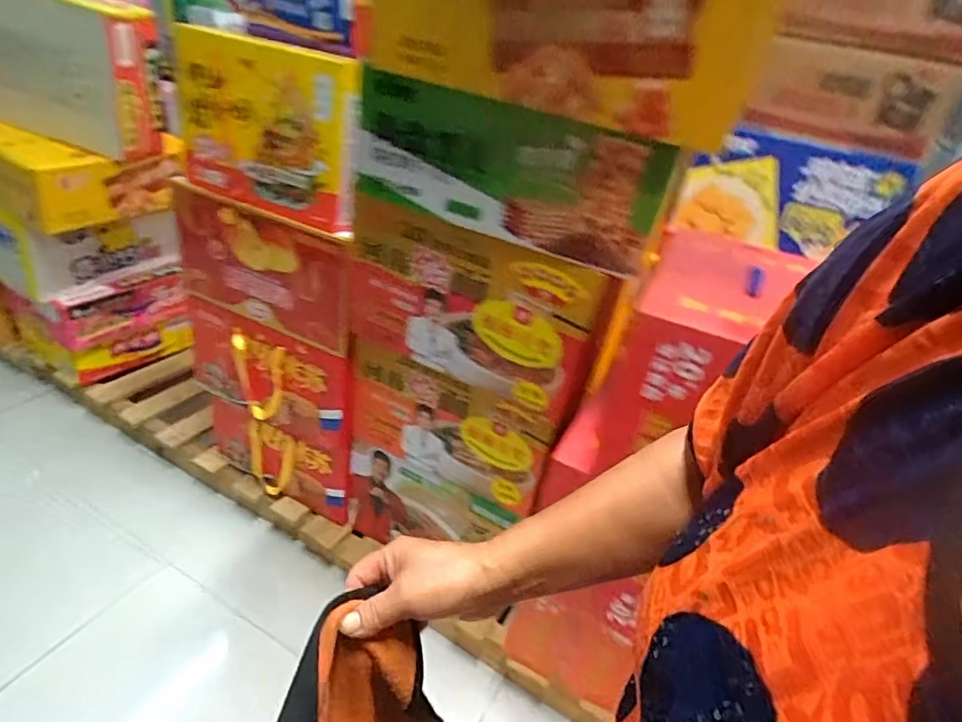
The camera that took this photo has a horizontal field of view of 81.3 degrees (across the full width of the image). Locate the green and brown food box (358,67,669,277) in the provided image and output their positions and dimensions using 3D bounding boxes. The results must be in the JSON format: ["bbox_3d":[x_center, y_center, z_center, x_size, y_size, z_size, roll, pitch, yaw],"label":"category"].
[{"bbox_3d":[0.032,-0.255,0.742,0.402,0.182,0.078,17,40,6],"label":"green and brown food box"}]

